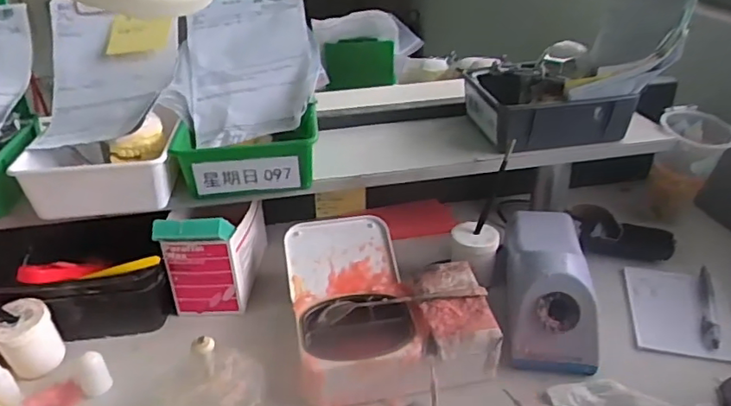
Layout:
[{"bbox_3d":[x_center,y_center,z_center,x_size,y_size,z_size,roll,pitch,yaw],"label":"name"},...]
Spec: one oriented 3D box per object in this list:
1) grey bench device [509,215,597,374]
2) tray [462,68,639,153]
[{"bbox_3d":[0.202,0.082,0.639,0.083,0.094,0.206,3,30,9],"label":"grey bench device"},{"bbox_3d":[0.231,-0.125,0.741,0.167,0.061,0.157,-6,30,-7],"label":"tray"}]

